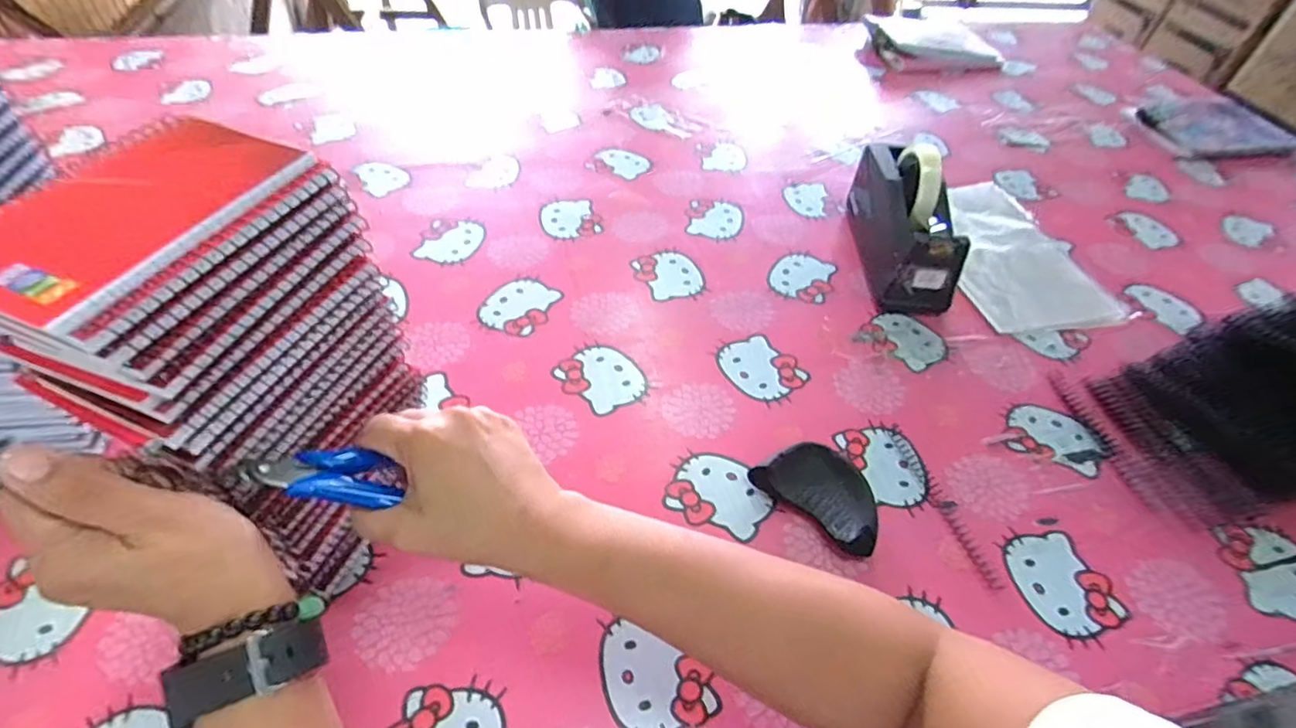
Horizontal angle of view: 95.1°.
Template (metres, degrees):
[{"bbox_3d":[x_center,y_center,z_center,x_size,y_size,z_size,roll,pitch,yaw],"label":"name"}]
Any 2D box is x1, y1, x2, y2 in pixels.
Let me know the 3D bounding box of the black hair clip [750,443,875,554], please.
[{"bbox_3d":[0.145,0.103,0.486,0.102,0.029,0.064,33,57,23],"label":"black hair clip"}]

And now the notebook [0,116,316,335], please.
[{"bbox_3d":[-0.225,-0.070,0.256,0.083,0.010,0.129,19,50,12],"label":"notebook"}]

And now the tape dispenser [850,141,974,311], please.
[{"bbox_3d":[0.290,-0.164,0.668,0.077,0.114,0.205,3,50,0],"label":"tape dispenser"}]

